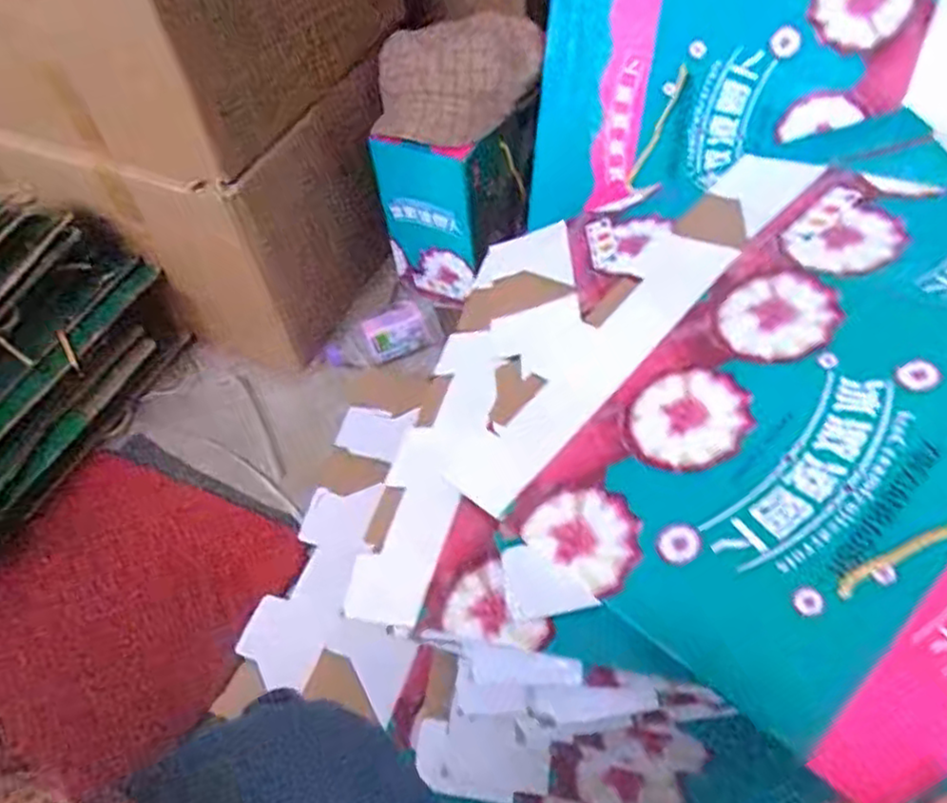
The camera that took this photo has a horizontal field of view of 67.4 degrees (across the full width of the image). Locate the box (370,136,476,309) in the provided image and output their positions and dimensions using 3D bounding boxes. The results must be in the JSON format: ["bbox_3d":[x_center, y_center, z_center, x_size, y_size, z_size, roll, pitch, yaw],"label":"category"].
[{"bbox_3d":[-0.063,-0.245,1.004,0.134,0.277,0.045,10,56,11],"label":"box"}]

